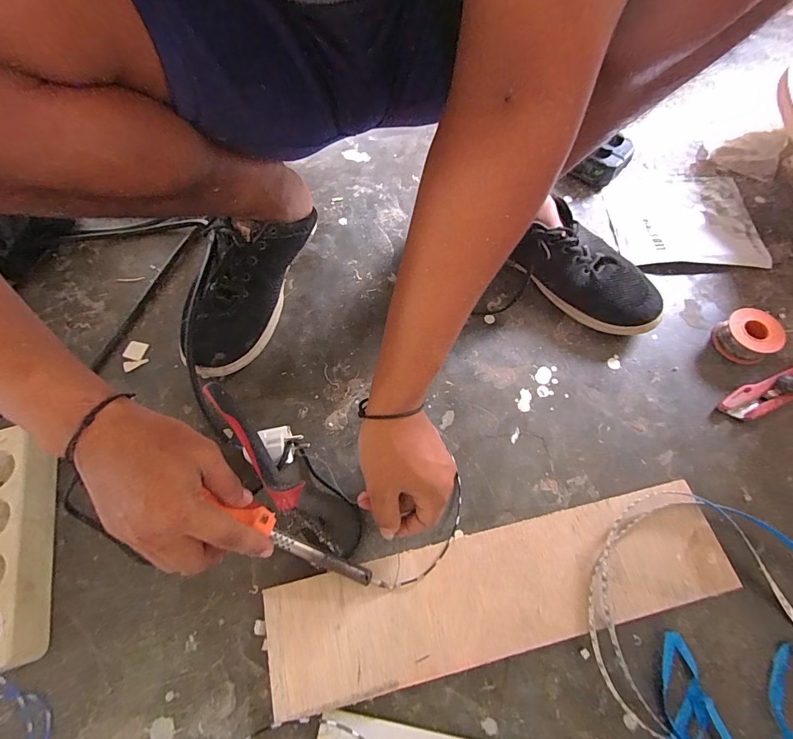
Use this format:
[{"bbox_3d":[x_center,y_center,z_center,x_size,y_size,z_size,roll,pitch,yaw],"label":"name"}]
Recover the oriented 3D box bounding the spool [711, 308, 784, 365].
[{"bbox_3d":[0.399,-0.037,0.457,0.055,0.031,0.055,0,65,0],"label":"spool"}]

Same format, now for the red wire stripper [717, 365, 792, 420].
[{"bbox_3d":[0.431,0.014,0.438,0.175,0.019,0.032,-20,67,-9],"label":"red wire stripper"}]

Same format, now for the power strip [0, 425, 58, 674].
[{"bbox_3d":[-0.346,0.152,0.355,0.056,0.046,0.197,-16,66,-8],"label":"power strip"}]

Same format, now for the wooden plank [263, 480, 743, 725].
[{"bbox_3d":[0.089,0.190,0.348,0.391,0.027,0.092,-12,66,-6],"label":"wooden plank"}]

